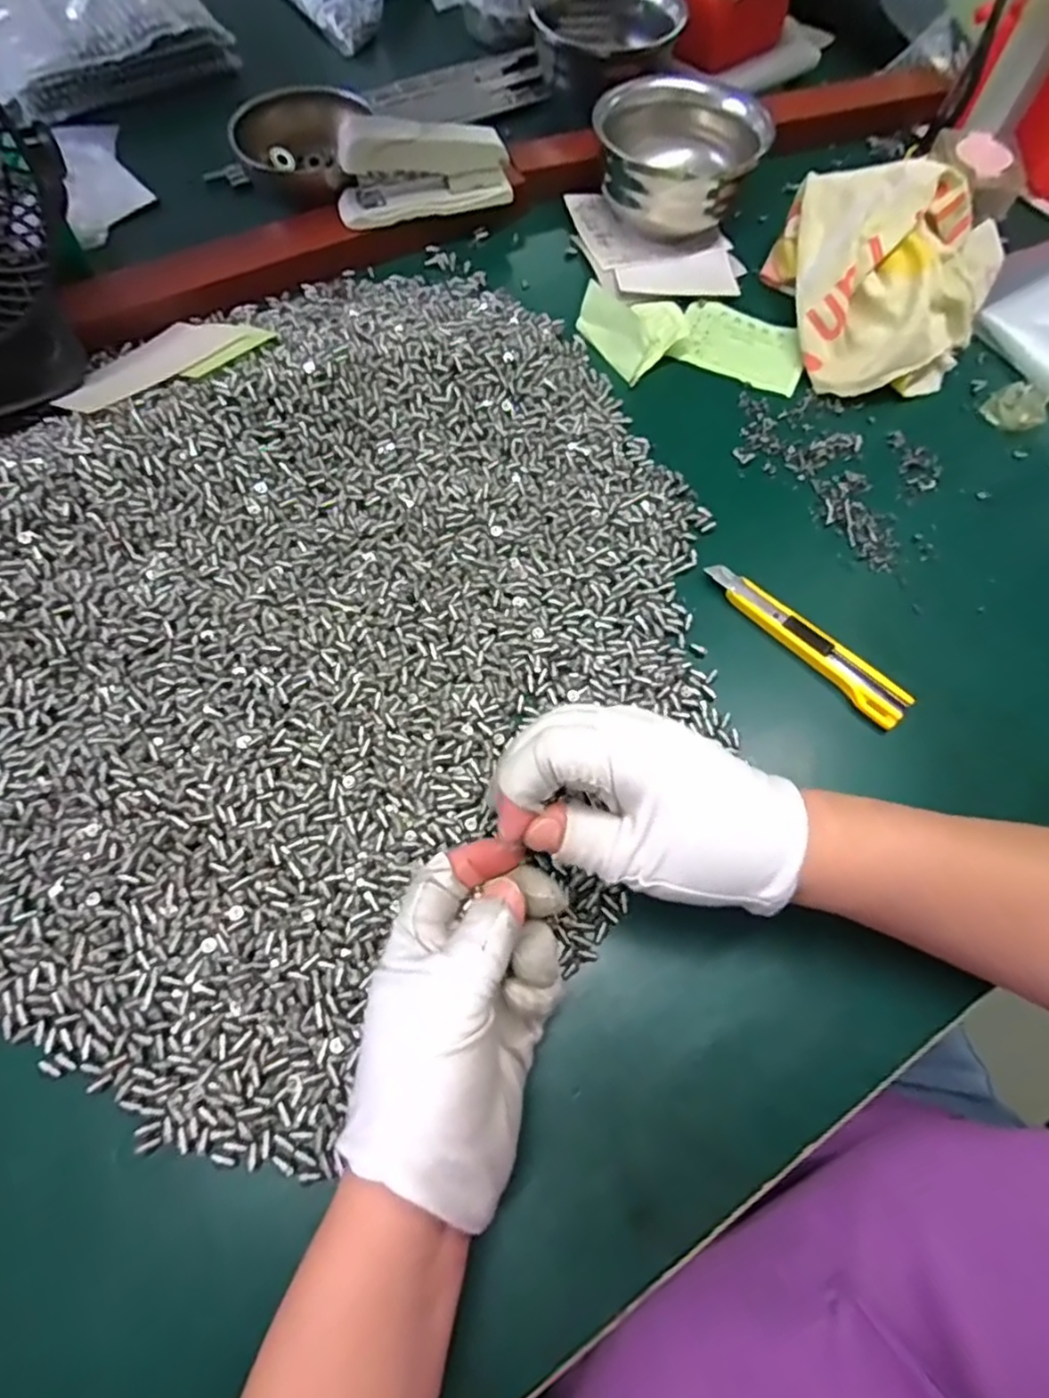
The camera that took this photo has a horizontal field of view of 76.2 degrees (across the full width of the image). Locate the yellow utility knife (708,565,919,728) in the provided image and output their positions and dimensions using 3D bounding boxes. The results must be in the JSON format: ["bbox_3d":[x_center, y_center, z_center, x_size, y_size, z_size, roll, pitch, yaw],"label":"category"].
[{"bbox_3d":[0.156,-0.033,0.373,0.020,0.008,0.127,-41,74,-18],"label":"yellow utility knife"}]

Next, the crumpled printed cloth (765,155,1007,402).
[{"bbox_3d":[0.247,-0.282,0.447,0.147,0.084,0.144,15,66,4],"label":"crumpled printed cloth"}]

